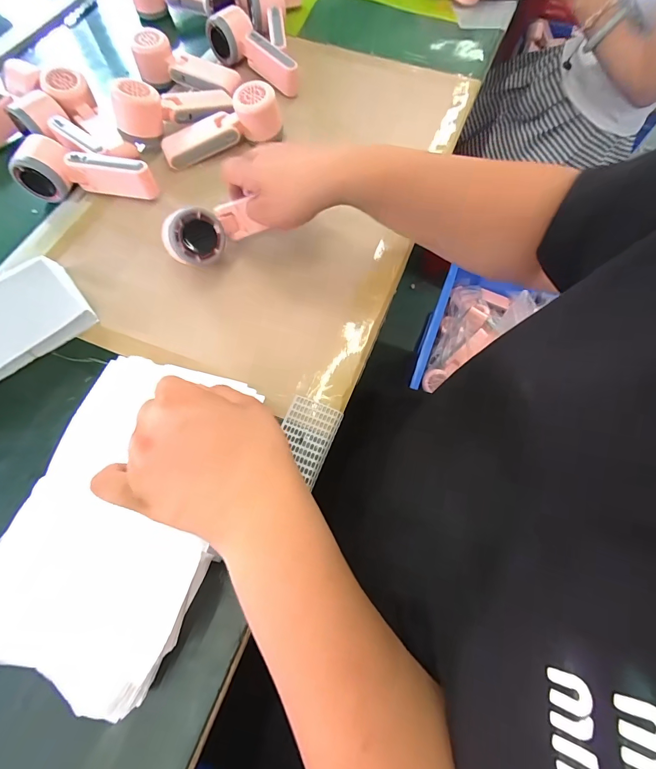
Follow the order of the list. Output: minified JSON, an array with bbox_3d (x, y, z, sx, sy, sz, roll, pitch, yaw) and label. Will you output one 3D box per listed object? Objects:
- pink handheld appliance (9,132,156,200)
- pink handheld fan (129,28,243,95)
[{"bbox_3d":[-0.298,-0.259,0.449,0.164,0.058,0.049,8,68,3],"label":"pink handheld appliance"},{"bbox_3d":[-0.207,-0.470,0.538,0.154,0.050,0.048,17,69,6],"label":"pink handheld fan"}]

